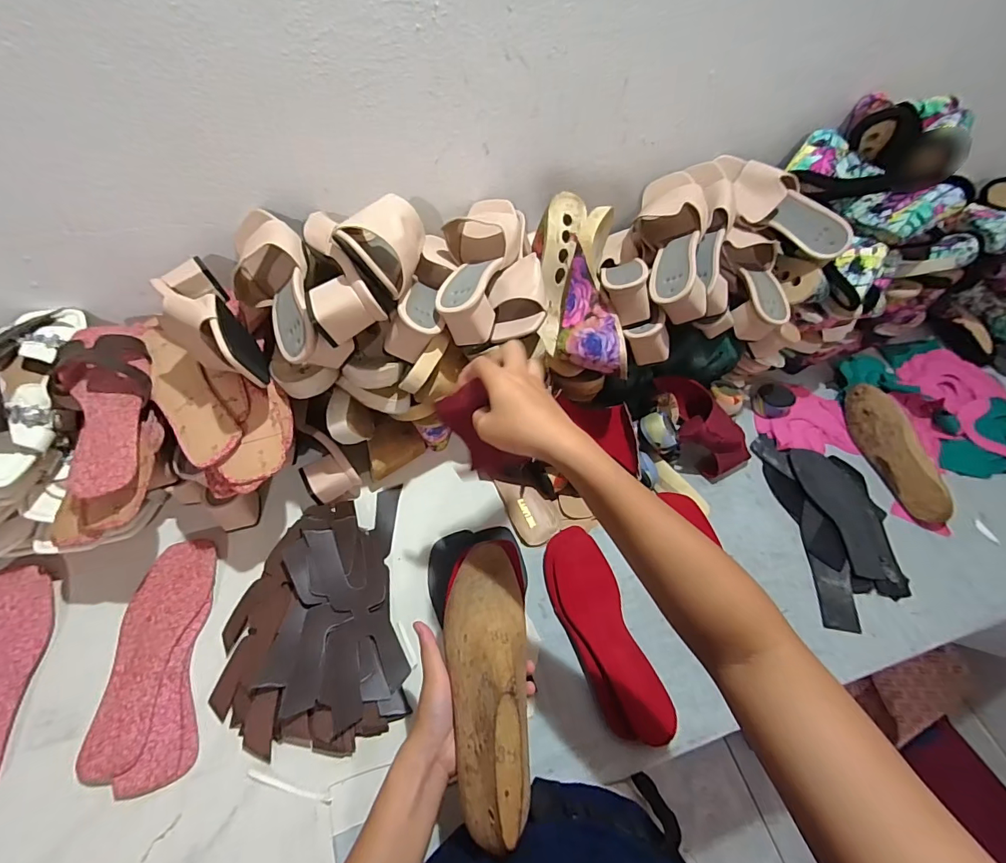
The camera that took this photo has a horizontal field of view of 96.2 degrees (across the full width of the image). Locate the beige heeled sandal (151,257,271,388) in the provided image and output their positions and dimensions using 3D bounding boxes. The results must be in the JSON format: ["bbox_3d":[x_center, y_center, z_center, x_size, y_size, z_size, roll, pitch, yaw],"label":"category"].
[{"bbox_3d":[-0.324,-0.117,0.499,0.066,0.086,0.225,-30,47,-23],"label":"beige heeled sandal"}]

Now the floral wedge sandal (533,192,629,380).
[{"bbox_3d":[0.106,-0.193,0.621,0.118,0.095,0.264,-7,77,-10],"label":"floral wedge sandal"}]

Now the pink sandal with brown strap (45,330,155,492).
[{"bbox_3d":[-0.440,-0.039,0.494,0.093,0.042,0.246,-19,59,-17],"label":"pink sandal with brown strap"}]

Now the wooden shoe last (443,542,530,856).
[{"bbox_3d":[-0.012,0.211,0.393,0.074,0.068,0.218,-1,52,-6],"label":"wooden shoe last"}]

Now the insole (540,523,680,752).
[{"bbox_3d":[0.121,0.241,0.559,0.079,0.029,0.248,-15,58,-15],"label":"insole"}]

